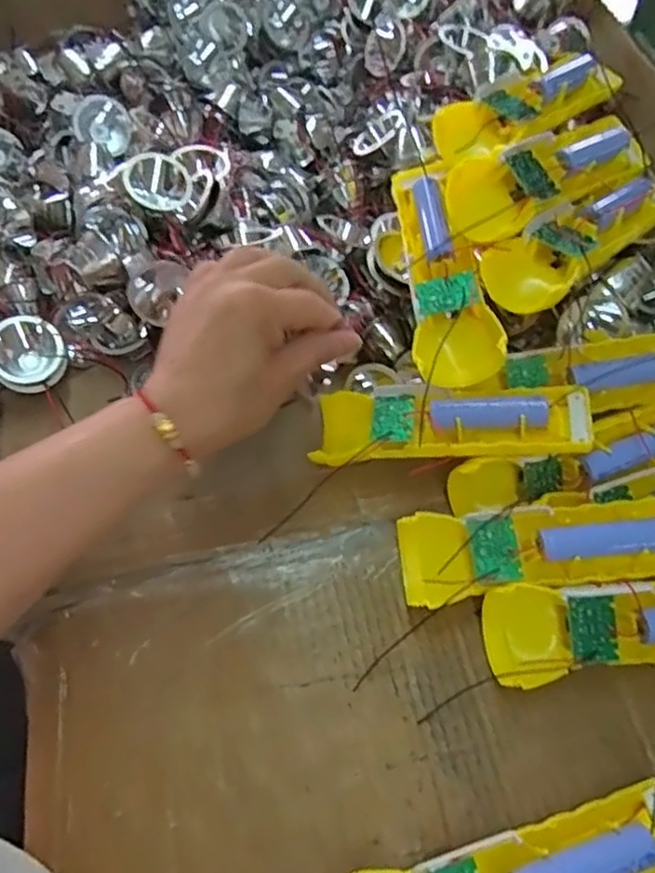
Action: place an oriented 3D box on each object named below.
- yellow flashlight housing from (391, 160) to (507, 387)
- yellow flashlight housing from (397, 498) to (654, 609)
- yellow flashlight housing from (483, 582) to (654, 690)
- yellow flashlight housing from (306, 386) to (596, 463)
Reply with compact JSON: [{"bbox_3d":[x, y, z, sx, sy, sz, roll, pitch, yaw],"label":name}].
[{"bbox_3d":[0.064,-0.106,0.402,0.049,0.042,0.154,-9,72,-5],"label":"yellow flashlight housing"},{"bbox_3d":[0.119,0.062,0.348,0.155,0.024,0.050,-3,71,6],"label":"yellow flashlight housing"},{"bbox_3d":[0.162,0.100,0.336,0.153,0.030,0.045,-2,59,-1],"label":"yellow flashlight housing"},{"bbox_3d":[0.068,-0.007,0.375,0.157,0.024,0.051,0,57,21],"label":"yellow flashlight housing"}]

